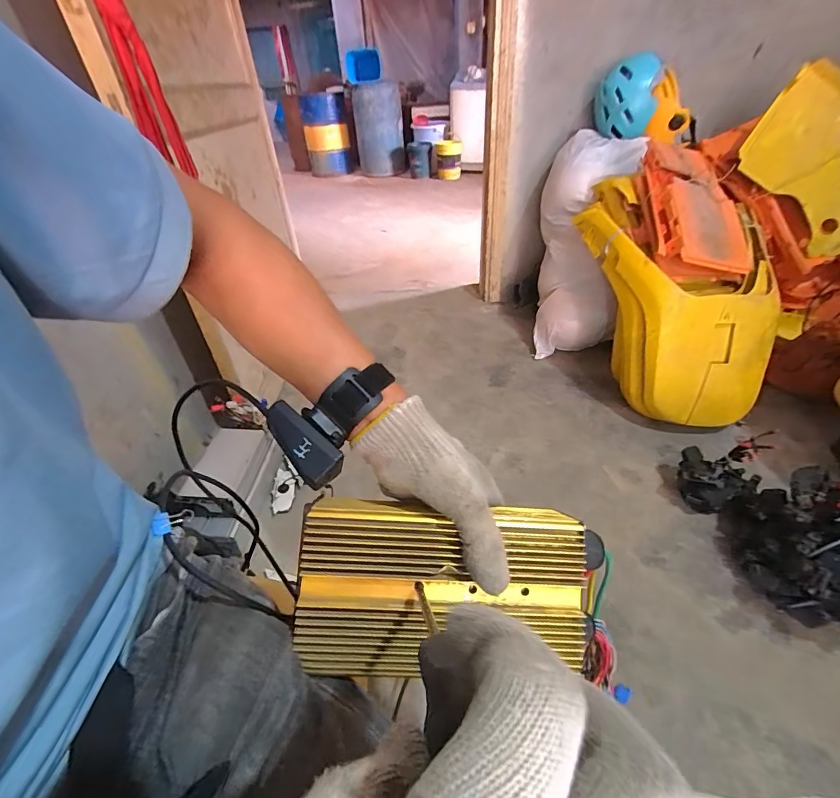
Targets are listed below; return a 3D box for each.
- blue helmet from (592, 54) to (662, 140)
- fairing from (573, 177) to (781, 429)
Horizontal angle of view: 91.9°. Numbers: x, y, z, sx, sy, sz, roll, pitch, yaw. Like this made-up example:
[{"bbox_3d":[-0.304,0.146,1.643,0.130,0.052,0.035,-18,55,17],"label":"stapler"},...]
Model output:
[{"bbox_3d":[0.737,-1.084,1.464,0.200,0.219,0.188,10,41,18],"label":"blue helmet"},{"bbox_3d":[0.759,-0.291,1.200,0.389,0.301,0.733,-10,67,-6],"label":"fairing"}]

